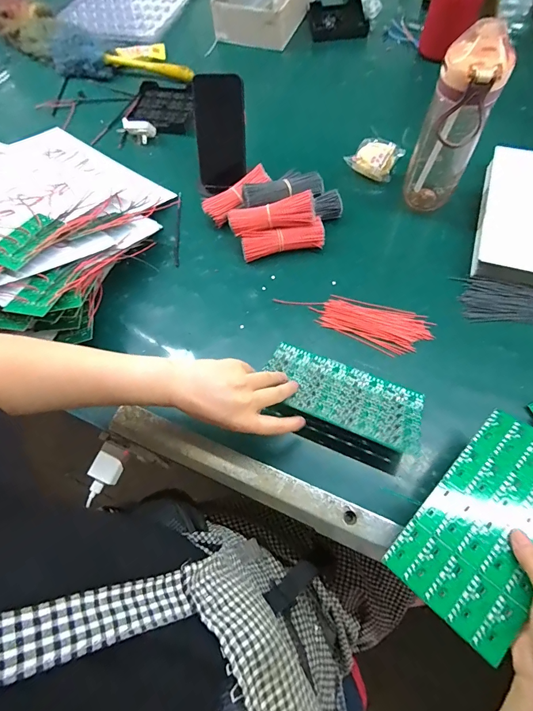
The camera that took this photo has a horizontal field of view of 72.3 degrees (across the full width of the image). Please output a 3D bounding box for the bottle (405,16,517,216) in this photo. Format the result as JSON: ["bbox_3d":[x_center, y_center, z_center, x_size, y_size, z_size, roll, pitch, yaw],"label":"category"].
[{"bbox_3d":[0.236,-0.287,0.471,0.074,0.204,0.073,20,68,12],"label":"bottle"}]

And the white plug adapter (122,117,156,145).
[{"bbox_3d":[-0.234,-0.409,0.658,0.058,0.033,0.024,11,67,8],"label":"white plug adapter"}]

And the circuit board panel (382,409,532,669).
[{"bbox_3d":[0.201,0.143,0.321,0.185,0.009,0.098,-44,54,-14],"label":"circuit board panel"}]

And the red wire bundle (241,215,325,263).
[{"bbox_3d":[0.024,-0.166,0.529,0.118,0.031,0.029,-12,65,-2],"label":"red wire bundle"}]

